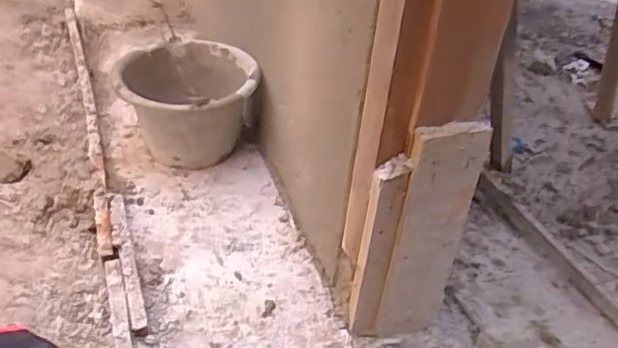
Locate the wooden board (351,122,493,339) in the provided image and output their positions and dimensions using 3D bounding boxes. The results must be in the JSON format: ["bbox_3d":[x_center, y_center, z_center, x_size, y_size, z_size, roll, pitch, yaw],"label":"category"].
[{"bbox_3d":[0.131,0.085,0.734,0.127,0.321,0.024,-6,36,-16],"label":"wooden board"}]

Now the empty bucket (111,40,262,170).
[{"bbox_3d":[-0.220,-0.116,1.065,0.238,0.171,0.248,2,35,-5],"label":"empty bucket"}]

